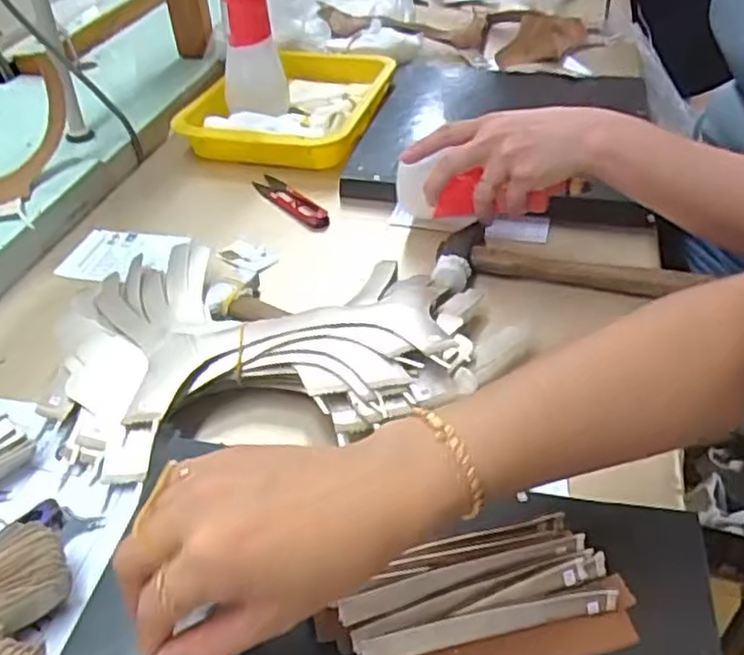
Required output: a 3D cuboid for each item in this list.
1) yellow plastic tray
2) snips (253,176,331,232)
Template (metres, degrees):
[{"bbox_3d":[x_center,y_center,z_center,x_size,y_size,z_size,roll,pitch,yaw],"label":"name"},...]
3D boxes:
[{"bbox_3d":[-0.089,-0.261,0.828,0.189,0.043,0.261,10,41,14],"label":"yellow plastic tray"},{"bbox_3d":[-0.078,-0.125,0.695,0.028,0.008,0.111,-26,45,-27],"label":"snips"}]

